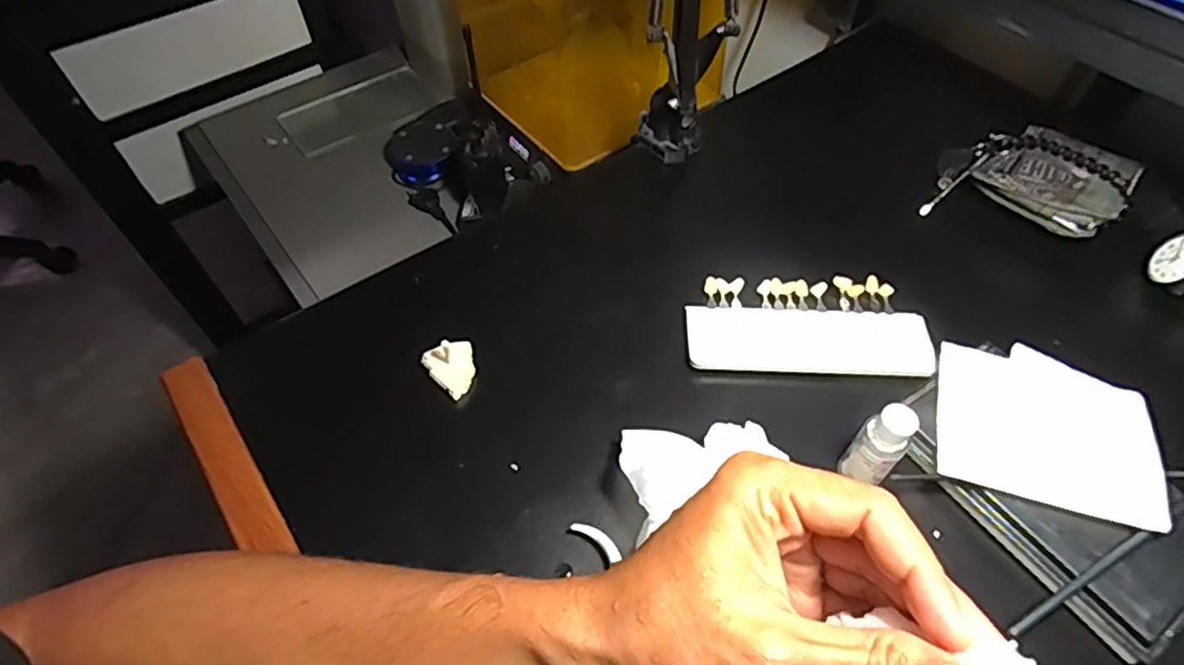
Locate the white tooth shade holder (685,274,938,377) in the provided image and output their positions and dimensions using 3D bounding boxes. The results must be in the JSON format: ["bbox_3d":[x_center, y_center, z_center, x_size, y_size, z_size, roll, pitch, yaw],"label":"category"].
[{"bbox_3d":[0.137,-0.005,0.420,0.147,0.013,0.075,2,54,5],"label":"white tooth shade holder"}]

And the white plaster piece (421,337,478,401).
[{"bbox_3d":[-0.085,0.022,0.392,0.029,0.021,0.032,-15,55,-11],"label":"white plaster piece"}]

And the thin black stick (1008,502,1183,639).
[{"bbox_3d":[0.264,0.100,0.315,0.172,0.008,0.006,-25,56,-14],"label":"thin black stick"}]

